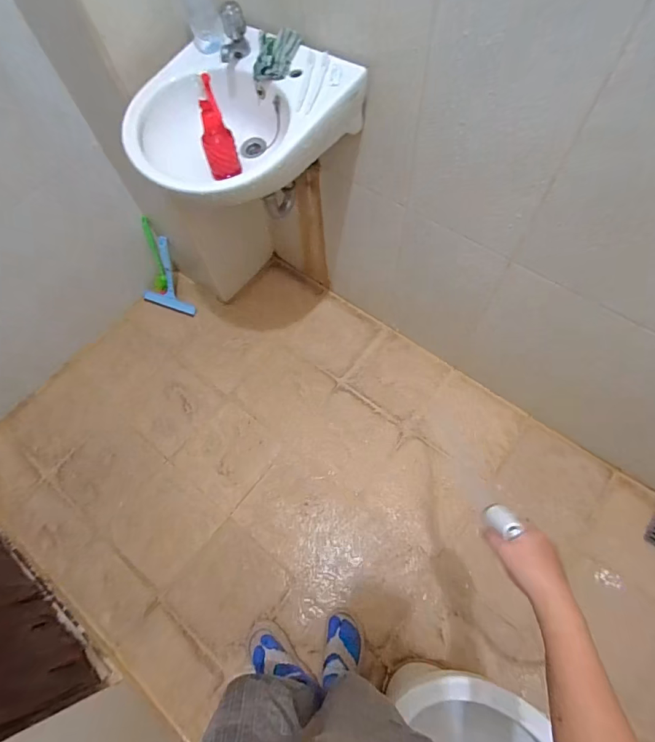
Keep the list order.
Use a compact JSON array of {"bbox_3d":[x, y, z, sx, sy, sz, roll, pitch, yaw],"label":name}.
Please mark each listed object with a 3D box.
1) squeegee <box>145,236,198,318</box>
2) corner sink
[{"bbox_3d":[-0.633,-0.363,1.556,0.197,0.294,0.043,-2,25,3],"label":"squeegee"},{"bbox_3d":[-0.197,-0.525,0.852,0.387,0.155,0.419,39,73,19],"label":"corner sink"}]

